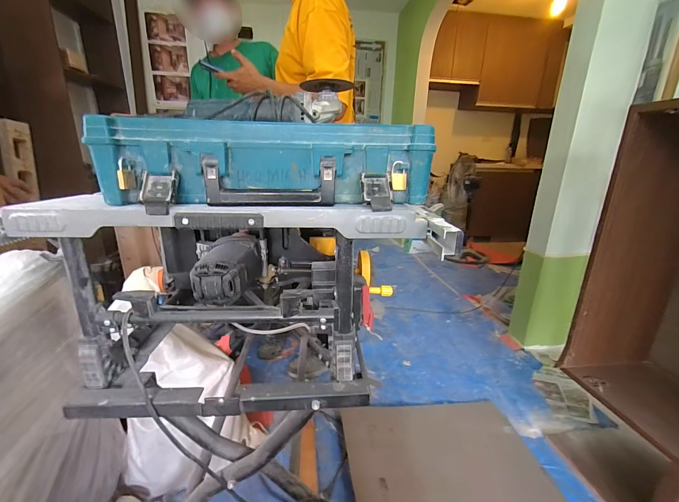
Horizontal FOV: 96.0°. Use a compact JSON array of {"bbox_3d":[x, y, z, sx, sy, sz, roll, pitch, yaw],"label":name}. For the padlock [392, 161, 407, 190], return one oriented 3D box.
[{"bbox_3d":[0.089,-0.112,0.458,0.023,0.041,0.009,3,17,8],"label":"padlock"}]

